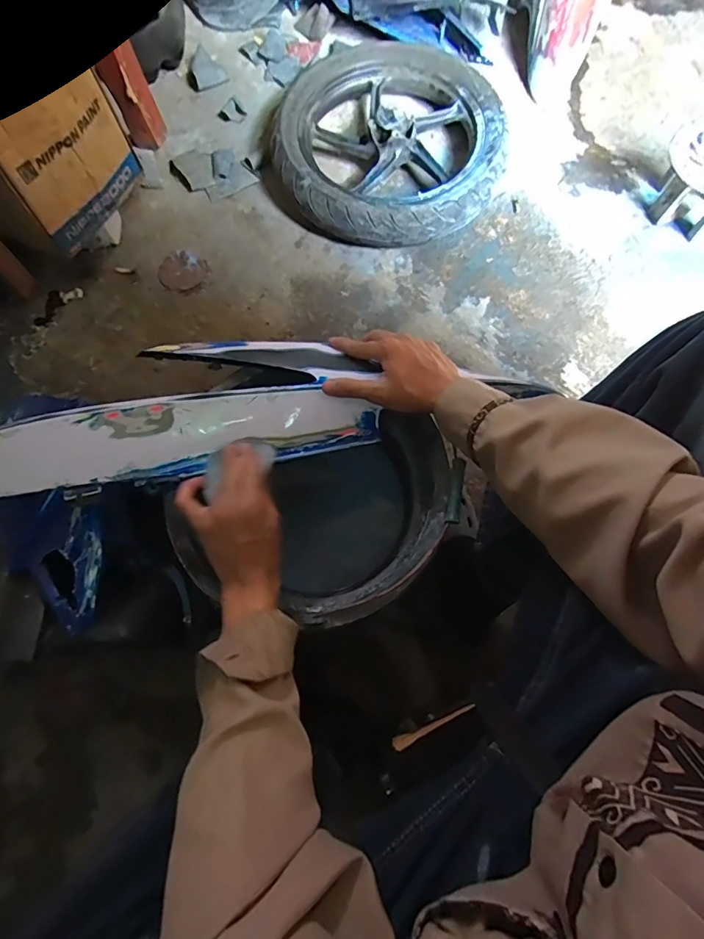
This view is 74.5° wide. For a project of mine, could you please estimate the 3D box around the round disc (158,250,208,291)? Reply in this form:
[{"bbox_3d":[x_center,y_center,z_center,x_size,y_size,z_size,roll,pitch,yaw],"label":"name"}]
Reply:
[{"bbox_3d":[-0.343,-0.405,0.928,0.094,0.021,0.096,-1,66,3],"label":"round disc"}]

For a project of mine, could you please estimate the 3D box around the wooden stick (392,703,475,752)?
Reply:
[{"bbox_3d":[0.094,0.294,0.535,0.103,0.007,0.014,-27,73,-8],"label":"wooden stick"}]

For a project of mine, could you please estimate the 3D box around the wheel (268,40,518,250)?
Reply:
[{"bbox_3d":[0.078,-0.666,0.958,0.462,0.093,0.449,0,73,1],"label":"wheel"}]

